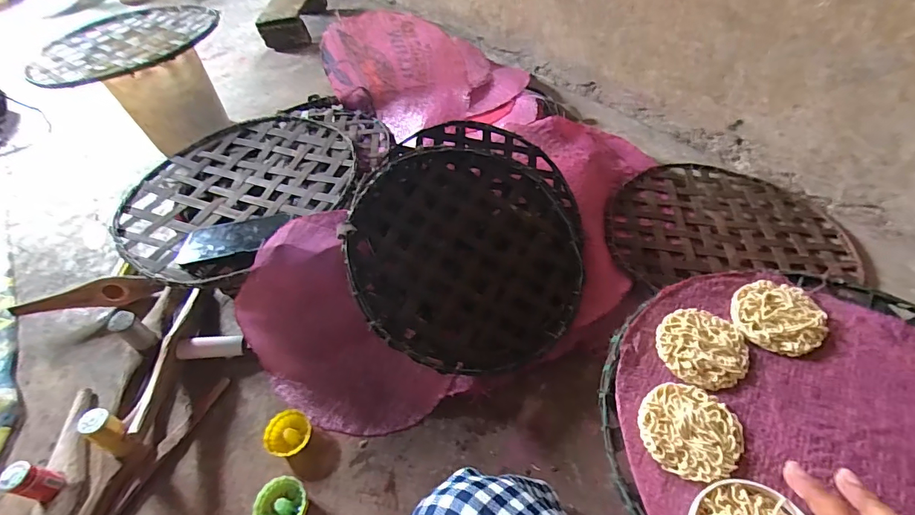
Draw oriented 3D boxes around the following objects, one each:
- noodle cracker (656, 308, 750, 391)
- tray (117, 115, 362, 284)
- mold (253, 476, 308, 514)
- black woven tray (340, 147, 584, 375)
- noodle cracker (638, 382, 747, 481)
[{"bbox_3d":[0.236,0.085,0.420,0.078,0.009,0.078,-3,48,4],"label":"noodle cracker"},{"bbox_3d":[-0.379,-0.128,0.763,0.383,0.028,0.386,-39,55,-25],"label":"tray"},{"bbox_3d":[-0.220,0.315,0.552,0.060,0.037,0.063,-3,48,4],"label":"mold"},{"bbox_3d":[0.015,-0.008,0.650,0.335,0.025,0.339,-13,73,-17],"label":"black woven tray"},{"bbox_3d":[0.199,0.147,0.372,0.079,0.008,0.077,-3,48,4],"label":"noodle cracker"}]

